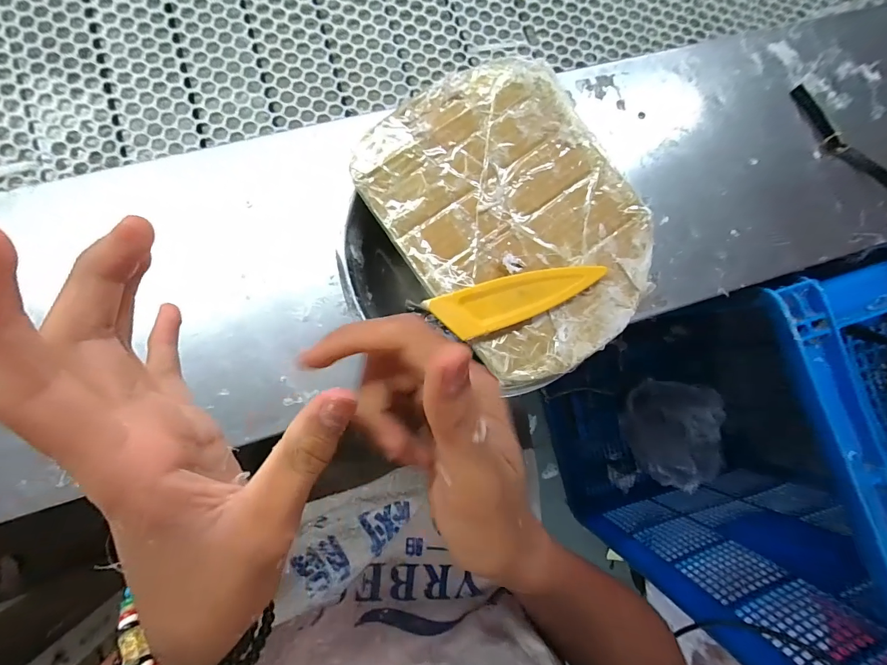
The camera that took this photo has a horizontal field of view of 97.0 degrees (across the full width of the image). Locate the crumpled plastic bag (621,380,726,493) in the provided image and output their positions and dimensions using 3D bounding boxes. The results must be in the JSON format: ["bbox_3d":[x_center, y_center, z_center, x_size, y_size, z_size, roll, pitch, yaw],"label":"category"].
[{"bbox_3d":[0.622,0.273,1.054,0.230,0.101,0.262,9,82,-5],"label":"crumpled plastic bag"}]

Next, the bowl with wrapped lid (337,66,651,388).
[{"bbox_3d":[0.037,-0.072,0.302,0.219,0.071,0.227,1,81,-4],"label":"bowl with wrapped lid"}]

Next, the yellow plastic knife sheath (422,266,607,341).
[{"bbox_3d":[0.052,-0.024,0.269,0.119,0.008,0.033,-18,83,-7],"label":"yellow plastic knife sheath"}]

